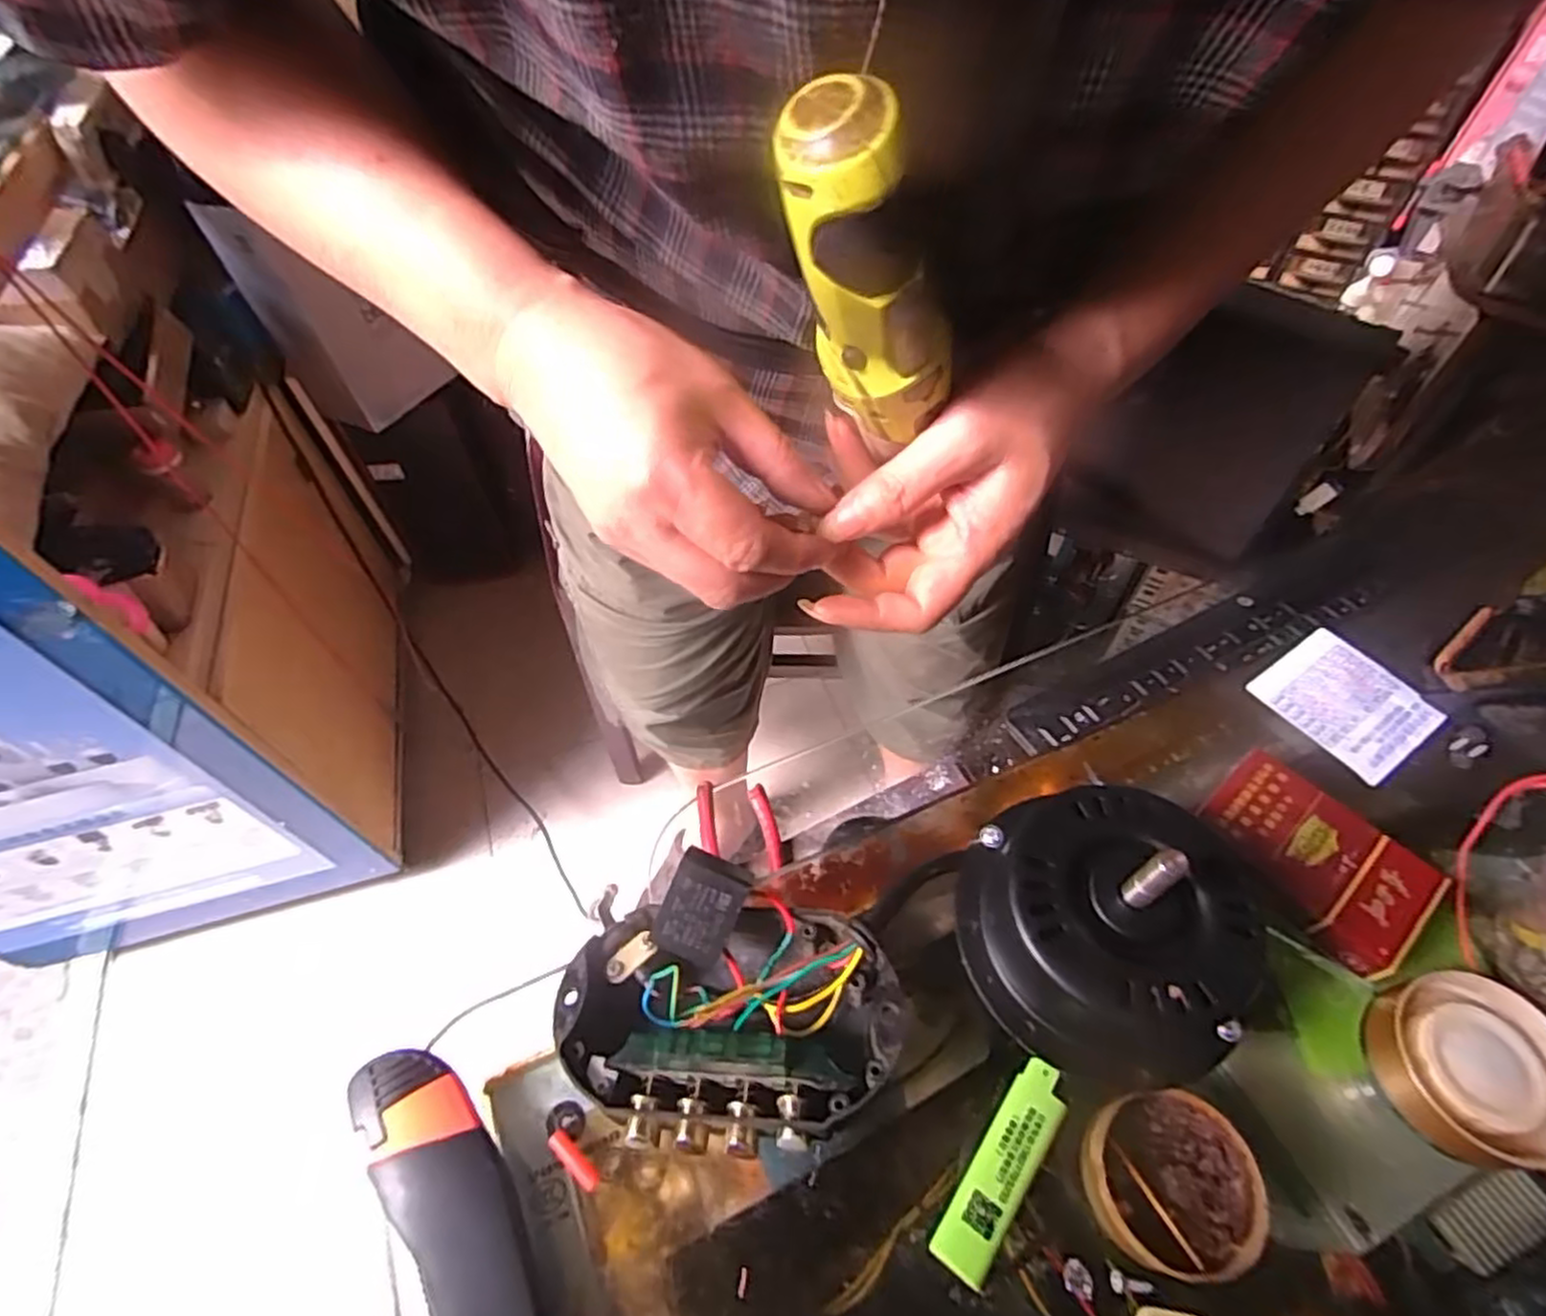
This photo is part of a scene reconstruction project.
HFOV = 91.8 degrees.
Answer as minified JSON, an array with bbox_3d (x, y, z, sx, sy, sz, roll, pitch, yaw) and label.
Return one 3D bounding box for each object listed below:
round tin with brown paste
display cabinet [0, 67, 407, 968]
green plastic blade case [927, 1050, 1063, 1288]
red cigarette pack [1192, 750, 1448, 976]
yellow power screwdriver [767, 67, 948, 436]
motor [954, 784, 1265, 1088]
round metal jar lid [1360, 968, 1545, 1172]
[{"bbox_3d":[0.140,0.185,0.265,0.054,0.029,0.054,1,54,1],"label":"round tin with brown paste"},{"bbox_3d":[-0.894,-0.126,0.942,0.545,0.858,0.701,-11,55,-7],"label":"display cabinet"},{"bbox_3d":[0.084,0.184,0.273,0.021,0.005,0.075,23,59,34],"label":"green plastic blade case"},{"bbox_3d":[0.233,0.085,0.326,0.053,0.019,0.084,-34,61,-22],"label":"red cigarette pack"},{"bbox_3d":[0.032,-0.124,0.256,0.044,0.134,0.032,33,86,22],"label":"yellow power screwdriver"},{"bbox_3d":[0.120,0.090,0.267,0.091,0.074,0.089,0,54,0],"label":"motor"},{"bbox_3d":[0.261,0.152,0.281,0.063,0.024,0.063,0,54,0],"label":"round metal jar lid"}]

